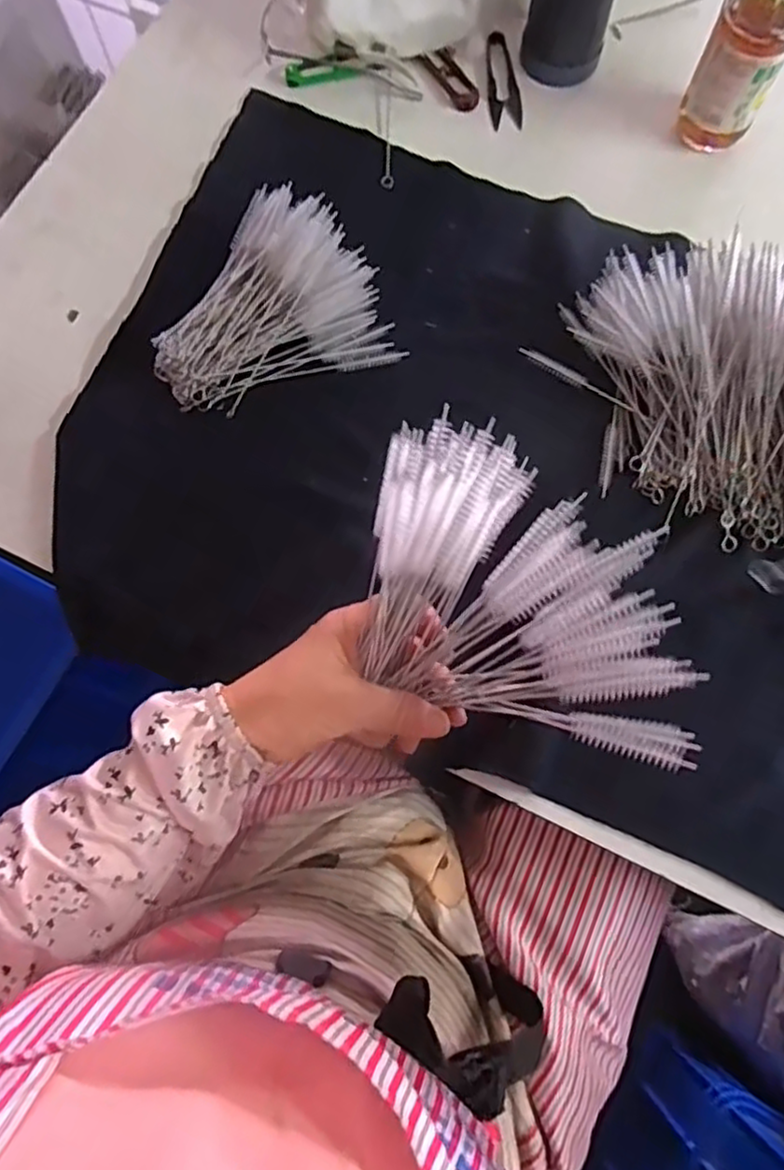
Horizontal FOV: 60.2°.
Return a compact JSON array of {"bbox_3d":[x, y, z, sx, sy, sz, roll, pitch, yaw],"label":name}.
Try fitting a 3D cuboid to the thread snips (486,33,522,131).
[{"bbox_3d":[0.098,-0.440,0.591,0.029,0.012,0.095,-1,75,1],"label":"thread snips"}]

